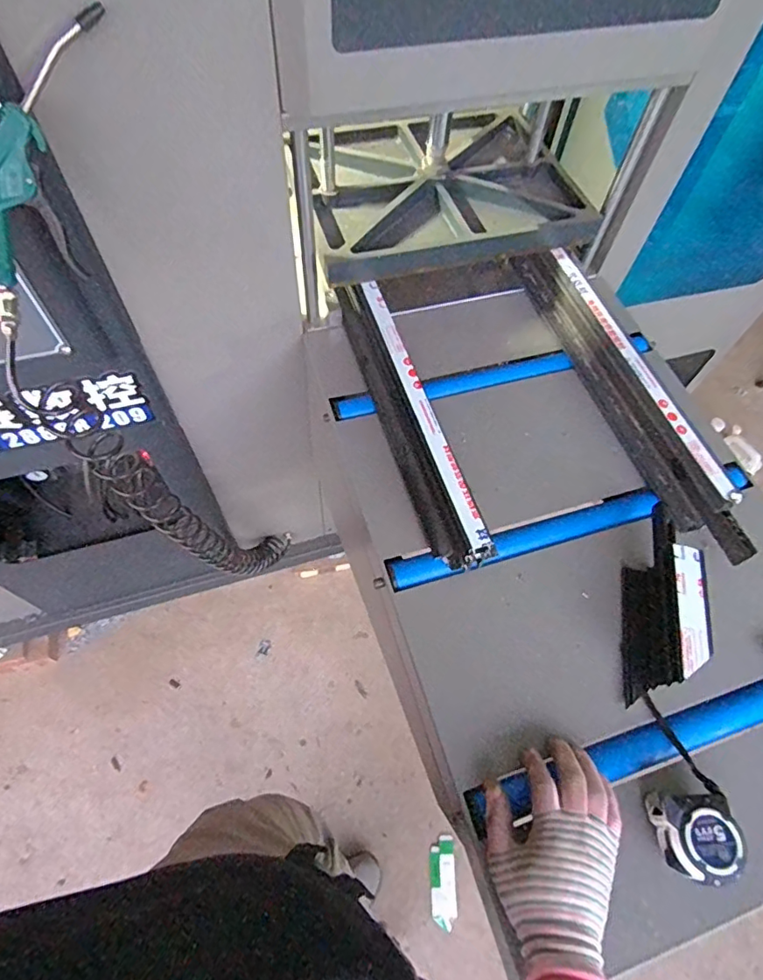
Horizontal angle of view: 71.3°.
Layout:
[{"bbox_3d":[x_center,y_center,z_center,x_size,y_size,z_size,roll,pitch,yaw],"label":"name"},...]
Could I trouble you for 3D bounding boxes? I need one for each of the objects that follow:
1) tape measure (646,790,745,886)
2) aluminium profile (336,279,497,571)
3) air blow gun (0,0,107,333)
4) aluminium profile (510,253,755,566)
[{"bbox_3d":[0.289,0.319,0.491,0.065,0.047,0.068,1,61,-3],"label":"tape measure"},{"bbox_3d":[0.029,-0.113,0.700,0.057,0.083,0.475,-14,63,-11],"label":"aluminium profile"},{"bbox_3d":[-0.312,-0.276,0.479,0.058,0.293,0.088,37,26,17],"label":"air blow gun"},{"bbox_3d":[0.329,-0.155,0.736,0.055,0.073,0.559,-17,64,-12],"label":"aluminium profile"}]

